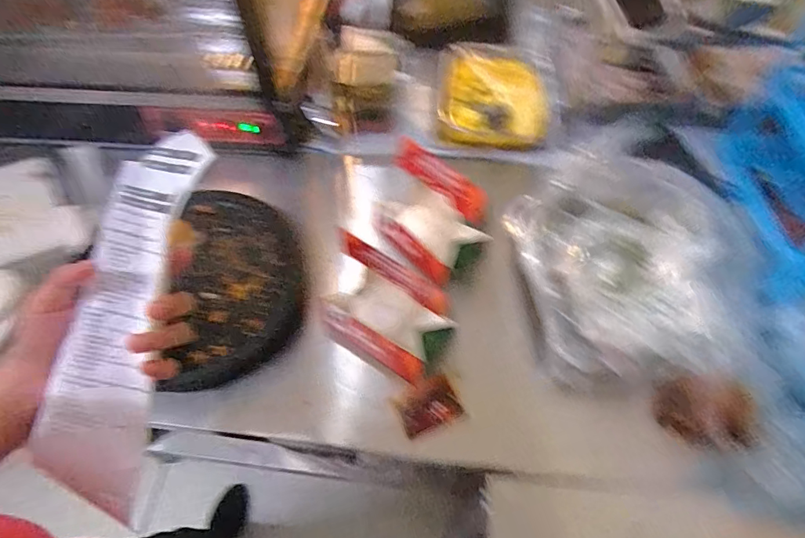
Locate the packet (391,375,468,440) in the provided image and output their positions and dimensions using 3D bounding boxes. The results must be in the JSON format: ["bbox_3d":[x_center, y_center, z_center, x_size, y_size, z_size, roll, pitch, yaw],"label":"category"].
[{"bbox_3d":[0.034,0.188,0.620,0.083,0.013,0.060,-29,64,5],"label":"packet"}]

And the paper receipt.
[{"bbox_3d":[-0.197,0.031,0.324,0.064,0.008,0.265,9,81,-13],"label":"paper receipt"}]

